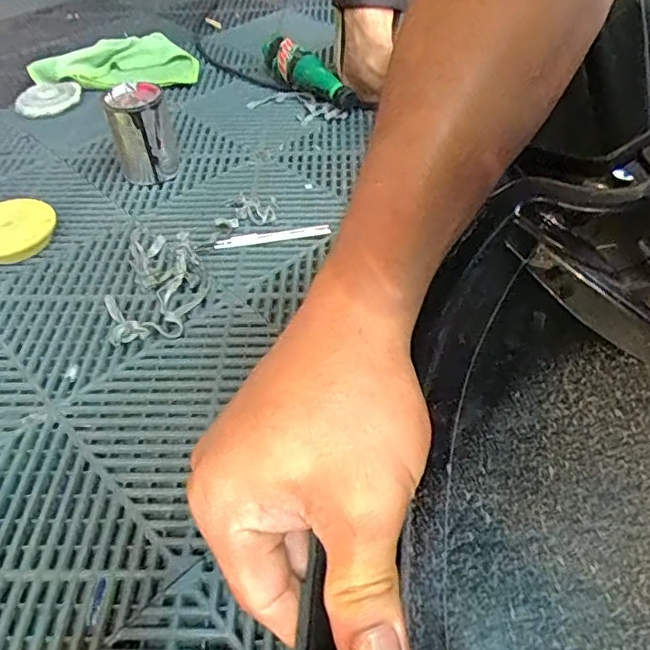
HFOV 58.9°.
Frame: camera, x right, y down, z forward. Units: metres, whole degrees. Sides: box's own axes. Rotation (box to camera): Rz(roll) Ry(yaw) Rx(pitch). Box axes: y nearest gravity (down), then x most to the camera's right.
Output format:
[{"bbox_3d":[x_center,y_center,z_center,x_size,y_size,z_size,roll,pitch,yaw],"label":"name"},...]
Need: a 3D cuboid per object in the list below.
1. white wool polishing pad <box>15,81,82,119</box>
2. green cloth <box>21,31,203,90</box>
[{"bbox_3d":[-0.424,-0.350,0.884,0.094,0.020,0.080,-30,53,-24],"label":"white wool polishing pad"},{"bbox_3d":[-0.348,-0.436,0.957,0.255,0.042,0.133,-12,47,-9],"label":"green cloth"}]

